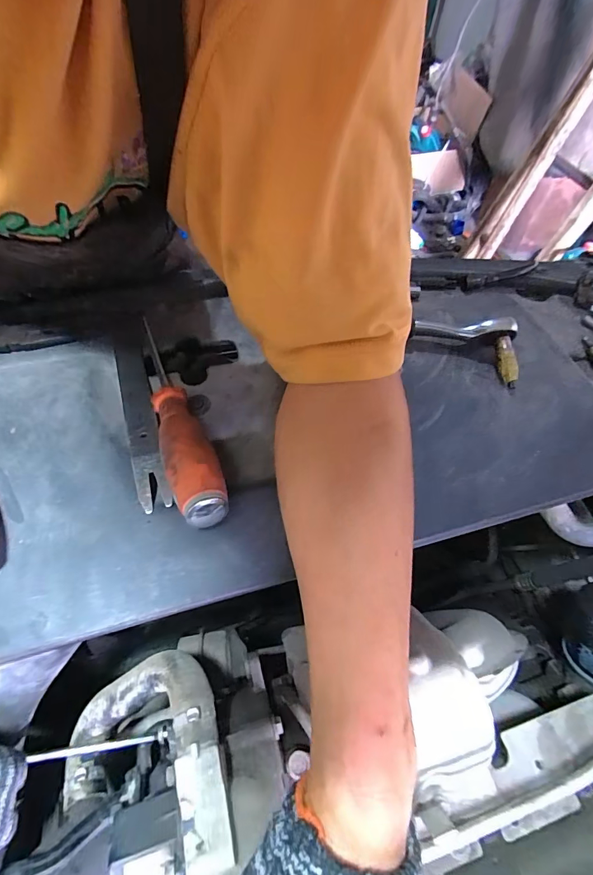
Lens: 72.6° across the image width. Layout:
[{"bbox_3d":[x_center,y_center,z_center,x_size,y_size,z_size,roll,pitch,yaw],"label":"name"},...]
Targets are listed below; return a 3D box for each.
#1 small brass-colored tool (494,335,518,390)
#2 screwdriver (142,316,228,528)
[{"bbox_3d":[0.166,-0.060,0.317,0.013,0.009,0.042,-3,76,-6],"label":"small brass-colored tool"},{"bbox_3d":[-0.092,-0.024,0.296,0.029,0.027,0.214,-18,45,-15],"label":"screwdriver"}]

